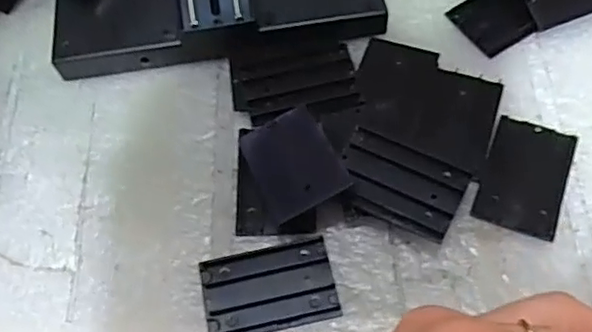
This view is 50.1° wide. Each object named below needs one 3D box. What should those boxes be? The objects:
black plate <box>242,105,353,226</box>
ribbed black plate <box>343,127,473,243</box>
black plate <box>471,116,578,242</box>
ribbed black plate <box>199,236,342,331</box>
[{"bbox_3d":[-0.002,-0.002,0.278,0.036,0.004,0.053,-33,51,9],"label":"black plate"},{"bbox_3d":[0.044,0.007,0.269,0.053,0.006,0.034,27,62,14],"label":"ribbed black plate"},{"bbox_3d":[0.103,0.004,0.284,0.035,0.004,0.054,19,64,14],"label":"black plate"},{"bbox_3d":[-0.011,0.051,0.264,0.054,0.004,0.036,-12,61,-2],"label":"ribbed black plate"}]

